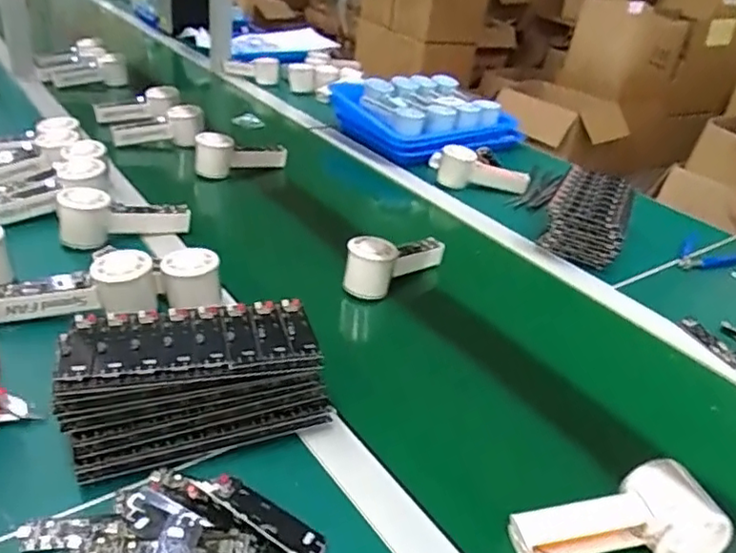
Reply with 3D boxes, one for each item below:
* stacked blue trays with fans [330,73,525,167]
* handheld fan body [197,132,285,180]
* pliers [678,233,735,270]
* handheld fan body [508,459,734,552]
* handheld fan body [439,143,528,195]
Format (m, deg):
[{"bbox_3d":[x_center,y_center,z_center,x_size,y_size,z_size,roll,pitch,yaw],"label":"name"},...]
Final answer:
[{"bbox_3d":[0.121,-0.324,1.243,0.316,0.100,0.266,-10,35,-27],"label":"stacked blue trays with fans"},{"bbox_3d":[-0.200,-0.188,0.987,0.151,0.077,0.054,-4,33,-19],"label":"handheld fan body"},{"bbox_3d":[0.503,-0.026,0.918,0.080,0.013,0.119,28,37,30],"label":"pliers"},{"bbox_3d":[0.181,0.183,0.459,0.152,0.054,0.060,-9,33,-2],"label":"handheld fan body"},{"bbox_3d":[0.194,-0.183,1.064,0.160,0.069,0.072,8,31,0],"label":"handheld fan body"}]

